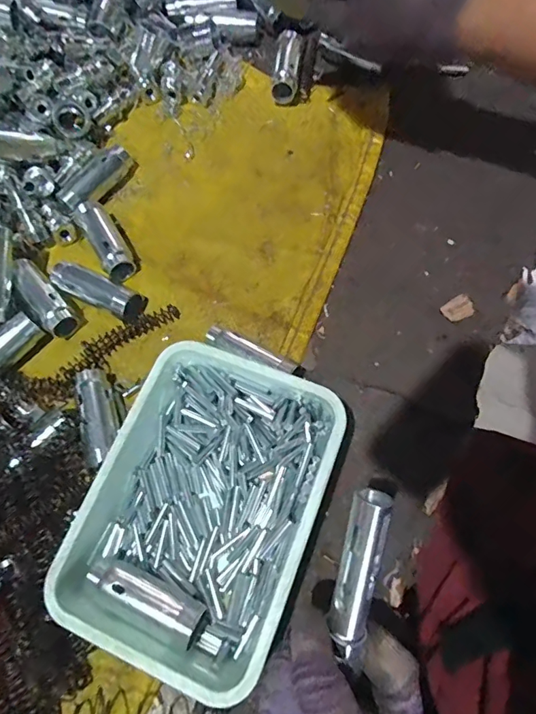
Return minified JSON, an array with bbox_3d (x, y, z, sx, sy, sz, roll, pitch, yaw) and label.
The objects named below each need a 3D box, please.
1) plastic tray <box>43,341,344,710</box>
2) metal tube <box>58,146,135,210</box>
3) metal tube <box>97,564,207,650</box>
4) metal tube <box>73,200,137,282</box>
[{"bbox_3d":[-0.039,0.085,0.273,0.132,0.046,0.173,20,72,9],"label":"plastic tray"},{"bbox_3d":[-0.143,-0.150,0.377,0.019,0.024,0.069,36,76,14],"label":"metal tube"},{"bbox_3d":[-0.067,0.138,0.251,0.062,0.015,0.022,25,73,11],"label":"metal tube"},{"bbox_3d":[-0.130,-0.094,0.356,0.024,0.023,0.075,-31,72,-8],"label":"metal tube"}]

